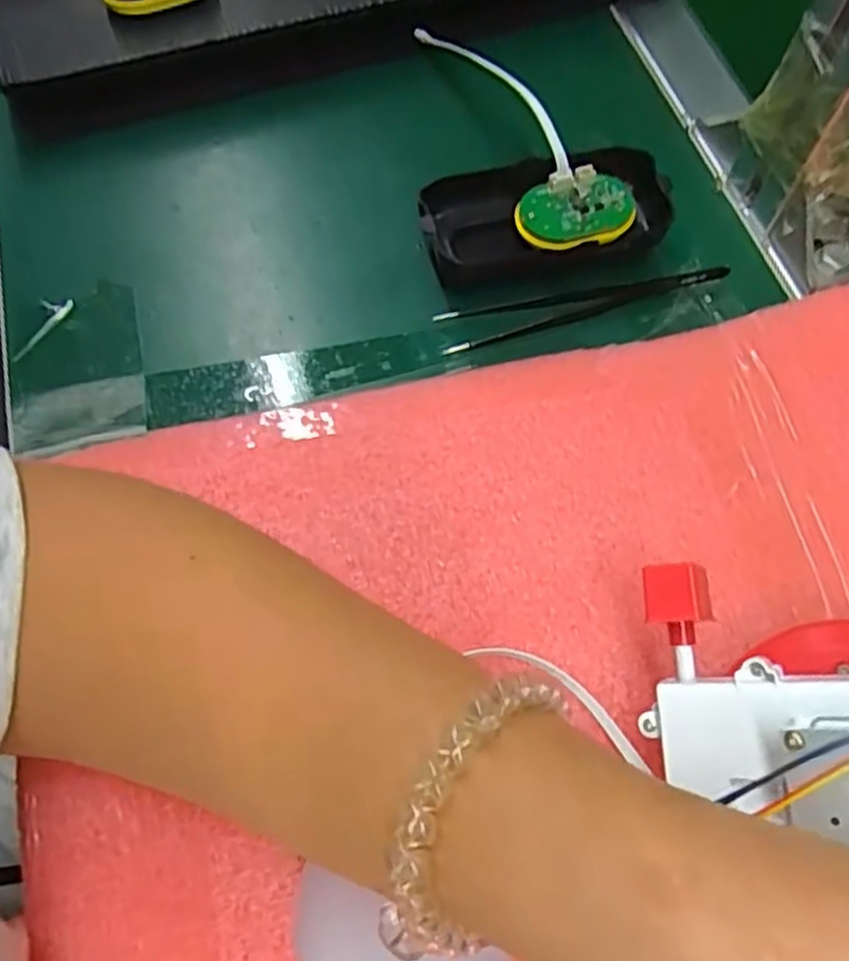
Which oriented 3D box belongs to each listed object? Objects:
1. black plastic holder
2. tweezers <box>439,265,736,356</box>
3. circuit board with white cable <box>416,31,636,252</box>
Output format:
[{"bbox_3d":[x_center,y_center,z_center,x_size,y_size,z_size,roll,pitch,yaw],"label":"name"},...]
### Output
[{"bbox_3d":[0.054,-0.118,0.339,0.108,0.027,0.052,-14,66,-5],"label":"black plastic holder"},{"bbox_3d":[0.072,-0.078,0.335,0.132,0.007,0.020,-10,65,-4],"label":"tweezers"},{"bbox_3d":[0.049,-0.160,0.343,0.052,0.012,0.124,-28,85,-12],"label":"circuit board with white cable"}]

